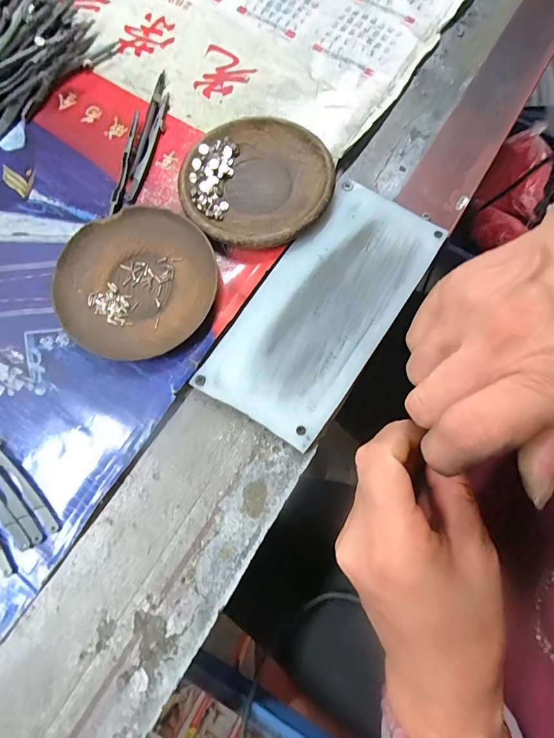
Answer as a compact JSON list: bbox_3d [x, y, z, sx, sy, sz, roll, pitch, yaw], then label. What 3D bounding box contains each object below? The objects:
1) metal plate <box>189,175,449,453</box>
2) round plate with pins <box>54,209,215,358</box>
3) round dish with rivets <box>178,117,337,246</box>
[{"bbox_3d":[0.034,-0.047,0.282,0.093,0.007,0.194,34,79,7],"label":"metal plate"},{"bbox_3d":[-0.102,-0.062,0.284,0.110,0.016,0.108,0,77,0],"label":"round plate with pins"},{"bbox_3d":[-0.015,-0.142,0.298,0.111,0.018,0.106,0,77,0],"label":"round dish with rivets"}]

